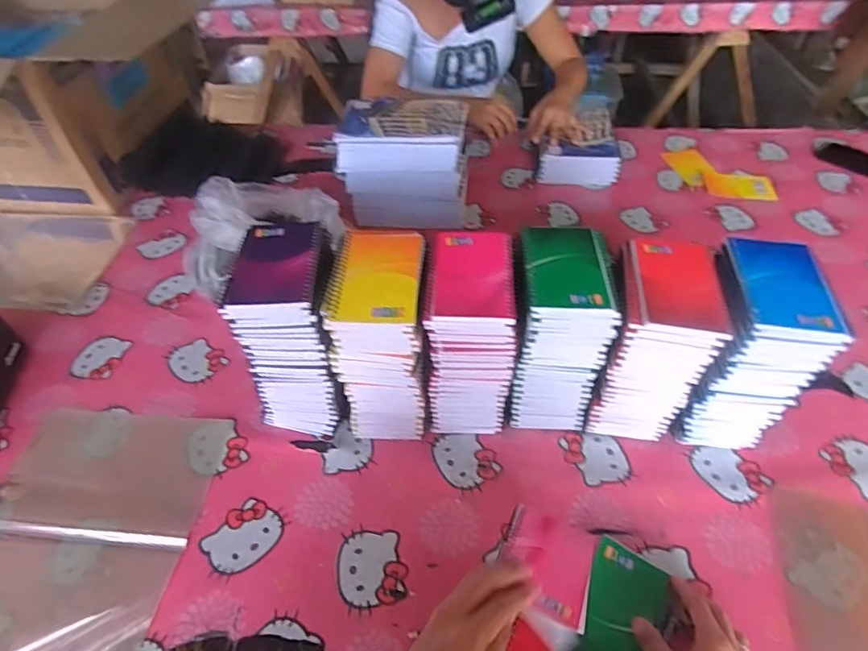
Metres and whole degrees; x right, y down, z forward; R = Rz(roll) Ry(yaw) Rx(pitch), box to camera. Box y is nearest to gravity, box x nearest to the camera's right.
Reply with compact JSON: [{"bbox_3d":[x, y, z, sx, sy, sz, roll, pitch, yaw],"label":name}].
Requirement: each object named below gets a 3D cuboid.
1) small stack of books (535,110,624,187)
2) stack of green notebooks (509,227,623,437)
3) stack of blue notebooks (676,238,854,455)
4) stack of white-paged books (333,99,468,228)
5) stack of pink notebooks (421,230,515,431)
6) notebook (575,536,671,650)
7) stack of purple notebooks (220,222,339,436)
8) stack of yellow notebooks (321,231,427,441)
[{"bbox_3d":[0.296,-0.373,1.102,0.165,0.061,0.228,2,47,3],"label":"small stack of books"},{"bbox_3d":[0.140,0.016,0.626,0.097,0.236,0.126,0,46,1],"label":"stack of green notebooks"},{"bbox_3d":[0.342,0.036,0.600,0.110,0.238,0.130,2,47,3],"label":"stack of blue notebooks"},{"bbox_3d":[-0.059,-0.295,0.964,0.233,0.172,0.159,3,47,4],"label":"stack of white-paged books"},{"bbox_3d":[0.041,0.022,0.626,0.097,0.232,0.129,2,47,3],"label":"stack of pink notebooks"},{"bbox_3d":[0.188,0.291,0.525,0.077,0.009,0.124,24,60,17],"label":"notebook"},{"bbox_3d":[-0.168,0.015,0.631,0.101,0.241,0.136,-6,47,-4],"label":"stack of purple notebooks"},{"bbox_3d":[-0.060,0.027,0.616,0.100,0.242,0.132,1,46,2],"label":"stack of yellow notebooks"}]

